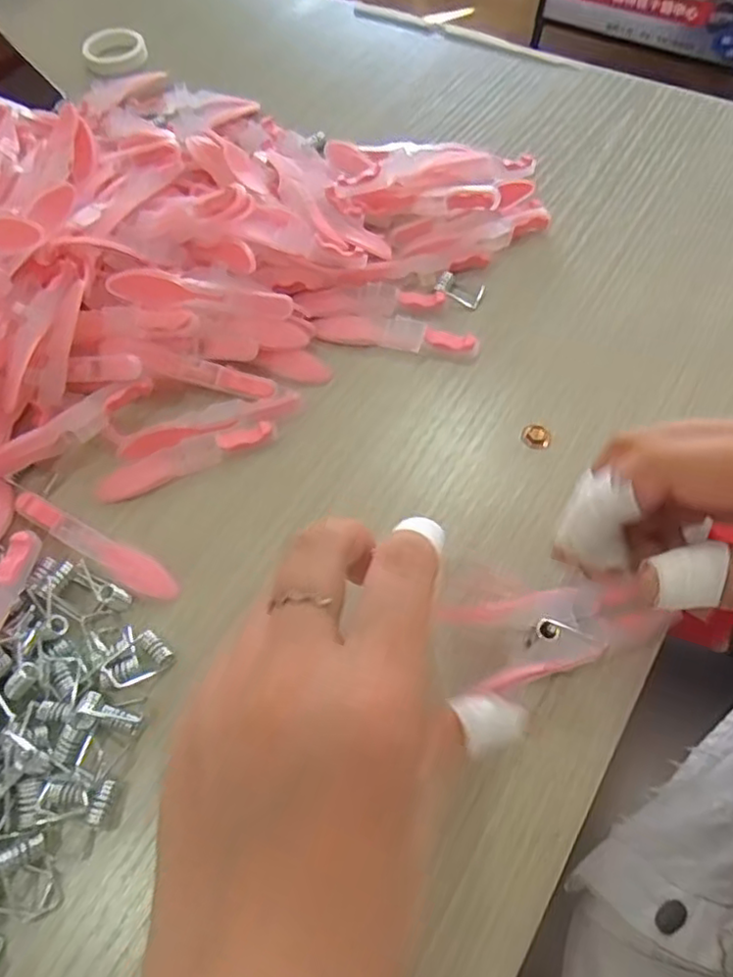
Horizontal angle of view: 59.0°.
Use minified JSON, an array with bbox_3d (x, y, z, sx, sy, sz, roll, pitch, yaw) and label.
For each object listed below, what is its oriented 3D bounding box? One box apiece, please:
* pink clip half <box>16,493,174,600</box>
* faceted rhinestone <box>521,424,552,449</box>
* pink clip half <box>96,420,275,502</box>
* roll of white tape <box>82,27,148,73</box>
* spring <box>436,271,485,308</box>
[{"bbox_3d":[-0.107,0.021,0.253,0.078,0.010,0.013,25,64,16],"label":"pink clip half"},{"bbox_3d":[0.072,-0.022,0.273,0.011,0.005,0.012,-1,60,2],"label":"faceted rhinestone"},{"bbox_3d":[-0.075,-0.013,0.272,0.074,0.007,0.015,-20,61,-9],"label":"pink clip half"},{"bbox_3d":[-0.167,-0.291,0.429,0.040,0.011,0.035,-20,61,-9],"label":"roll of white tape"},{"bbox_3d":[0.045,-0.097,0.314,0.022,0.008,0.016,17,62,12],"label":"spring"}]

